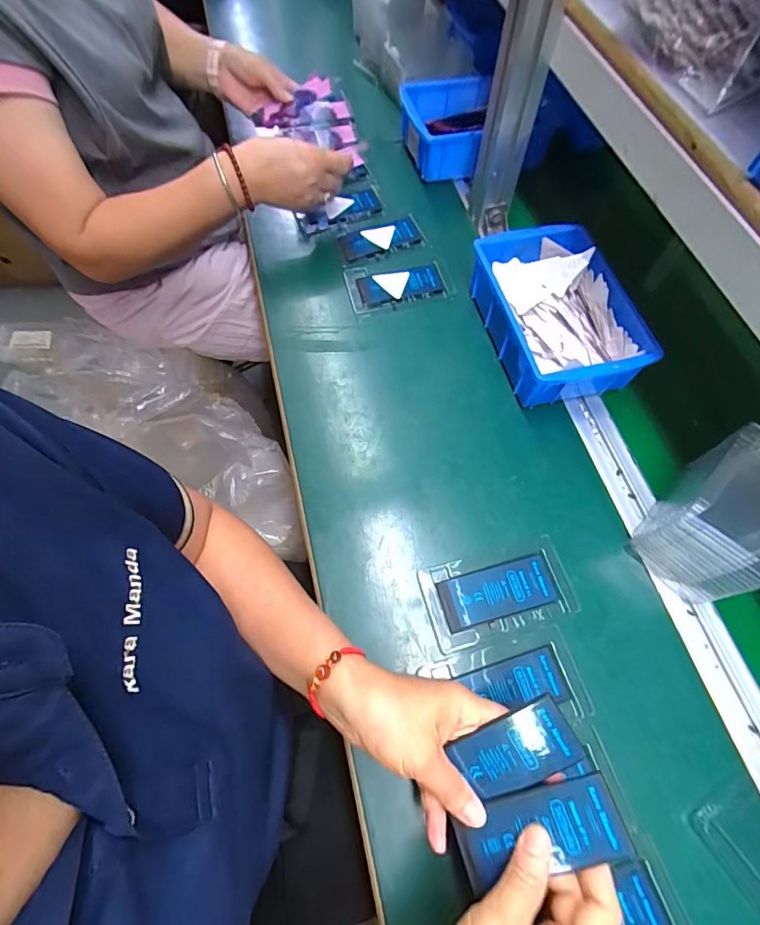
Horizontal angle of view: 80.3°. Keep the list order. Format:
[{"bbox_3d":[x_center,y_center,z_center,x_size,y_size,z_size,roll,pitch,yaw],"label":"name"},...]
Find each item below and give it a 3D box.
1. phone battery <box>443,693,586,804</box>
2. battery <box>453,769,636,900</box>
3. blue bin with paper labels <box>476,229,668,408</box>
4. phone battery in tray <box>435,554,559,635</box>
[{"bbox_3d":[0.089,0.189,0.296,0.077,0.006,0.042,-30,76,7],"label":"phone battery"},{"bbox_3d":[0.097,0.228,0.278,0.099,0.005,0.041,-22,59,8],"label":"battery"},{"bbox_3d":[0.193,-0.163,0.503,0.139,0.071,0.201,-13,65,-6],"label":"blue bin with paper labels"},{"bbox_3d":[0.105,0.116,0.401,0.101,0.005,0.043,-15,66,-6],"label":"phone battery in tray"}]

